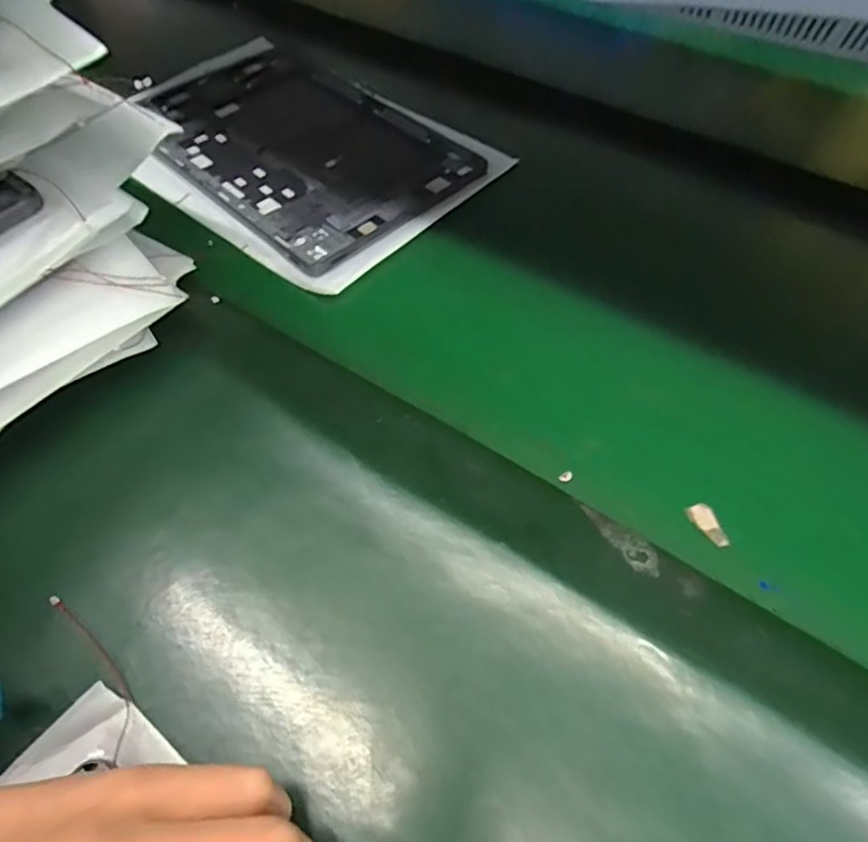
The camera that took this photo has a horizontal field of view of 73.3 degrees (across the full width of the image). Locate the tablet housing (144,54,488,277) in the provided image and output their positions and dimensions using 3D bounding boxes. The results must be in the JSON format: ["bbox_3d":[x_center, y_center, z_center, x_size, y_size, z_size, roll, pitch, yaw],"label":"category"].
[{"bbox_3d":[-0.107,-0.213,0.449,0.255,0.006,0.165,39,64,23],"label":"tablet housing"}]

